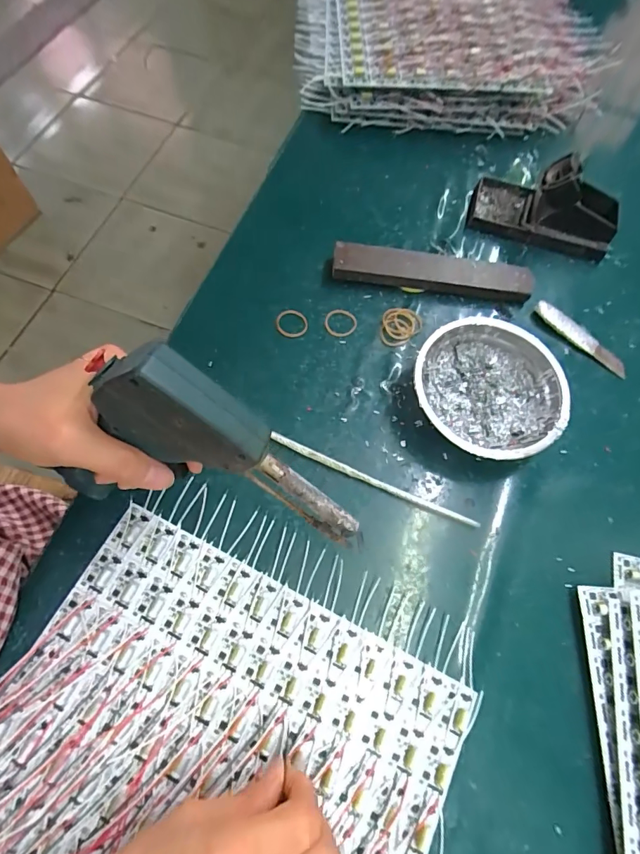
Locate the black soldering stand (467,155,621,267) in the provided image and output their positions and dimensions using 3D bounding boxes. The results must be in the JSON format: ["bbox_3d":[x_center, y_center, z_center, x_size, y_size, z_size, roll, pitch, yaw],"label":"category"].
[{"bbox_3d":[0.241,-0.236,0.448,0.147,0.065,0.079,21,68,6],"label":"black soldering stand"}]

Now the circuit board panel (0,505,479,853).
[{"bbox_3d":[-0.071,0.222,0.272,0.287,0.013,0.239,26,69,7],"label":"circuit board panel"}]

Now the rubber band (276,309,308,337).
[{"bbox_3d":[-0.027,-0.099,0.405,0.029,0.005,0.030,-2,68,-4],"label":"rubber band"}]

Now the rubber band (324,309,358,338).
[{"bbox_3d":[0.019,-0.100,0.407,0.030,0.004,0.030,1,68,-3],"label":"rubber band"}]

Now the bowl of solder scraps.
[{"bbox_3d":[0.144,-0.030,0.369,0.118,0.042,0.123,1,68,-3],"label":"bowl of solder scraps"}]

